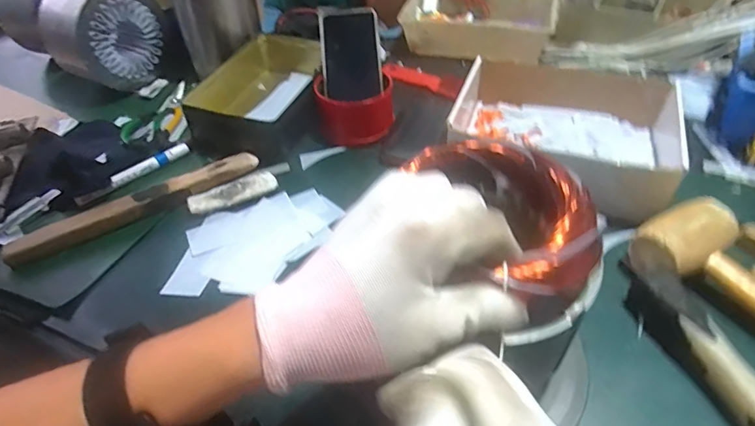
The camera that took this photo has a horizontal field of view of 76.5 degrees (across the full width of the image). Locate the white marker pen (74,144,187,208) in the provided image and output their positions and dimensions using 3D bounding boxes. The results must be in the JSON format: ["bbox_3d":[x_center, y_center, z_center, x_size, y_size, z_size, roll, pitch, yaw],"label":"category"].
[{"bbox_3d":[-0.302,-0.051,0.596,0.010,0.013,0.143,34,57,31],"label":"white marker pen"}]

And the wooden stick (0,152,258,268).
[{"bbox_3d":[-0.270,-0.009,0.548,0.274,0.027,0.026,-26,49,-19],"label":"wooden stick"}]

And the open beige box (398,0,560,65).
[{"bbox_3d":[0.176,-0.335,0.838,0.247,0.067,0.175,11,48,15],"label":"open beige box"}]

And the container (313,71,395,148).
[{"bbox_3d":[-0.030,-0.136,0.635,0.103,0.053,0.085,-4,46,1],"label":"container"}]

